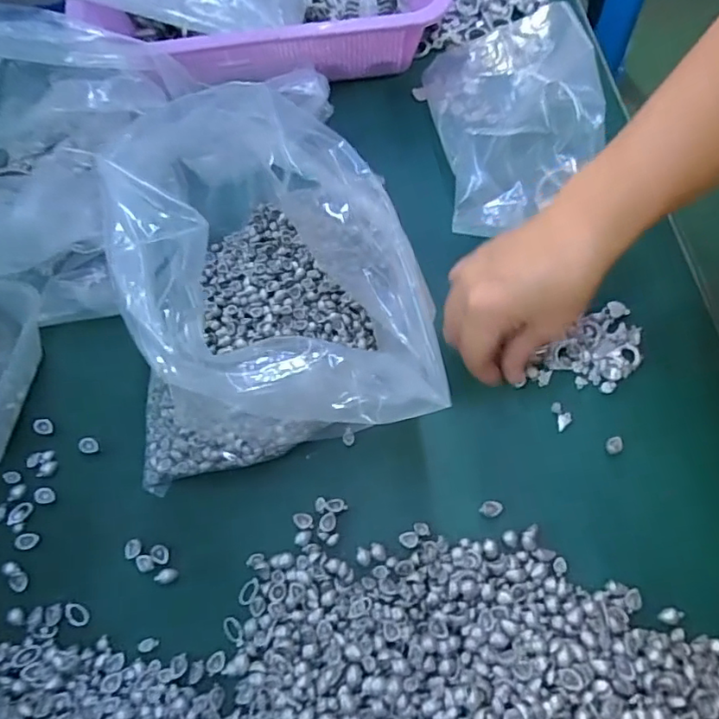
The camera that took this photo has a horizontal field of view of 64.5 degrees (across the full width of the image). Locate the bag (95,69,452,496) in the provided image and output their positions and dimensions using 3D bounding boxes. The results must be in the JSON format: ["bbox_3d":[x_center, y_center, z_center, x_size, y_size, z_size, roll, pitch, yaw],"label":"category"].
[{"bbox_3d":[-0.062,-0.046,0.366,0.184,0.132,0.209,-6,70,0],"label":"bag"}]

